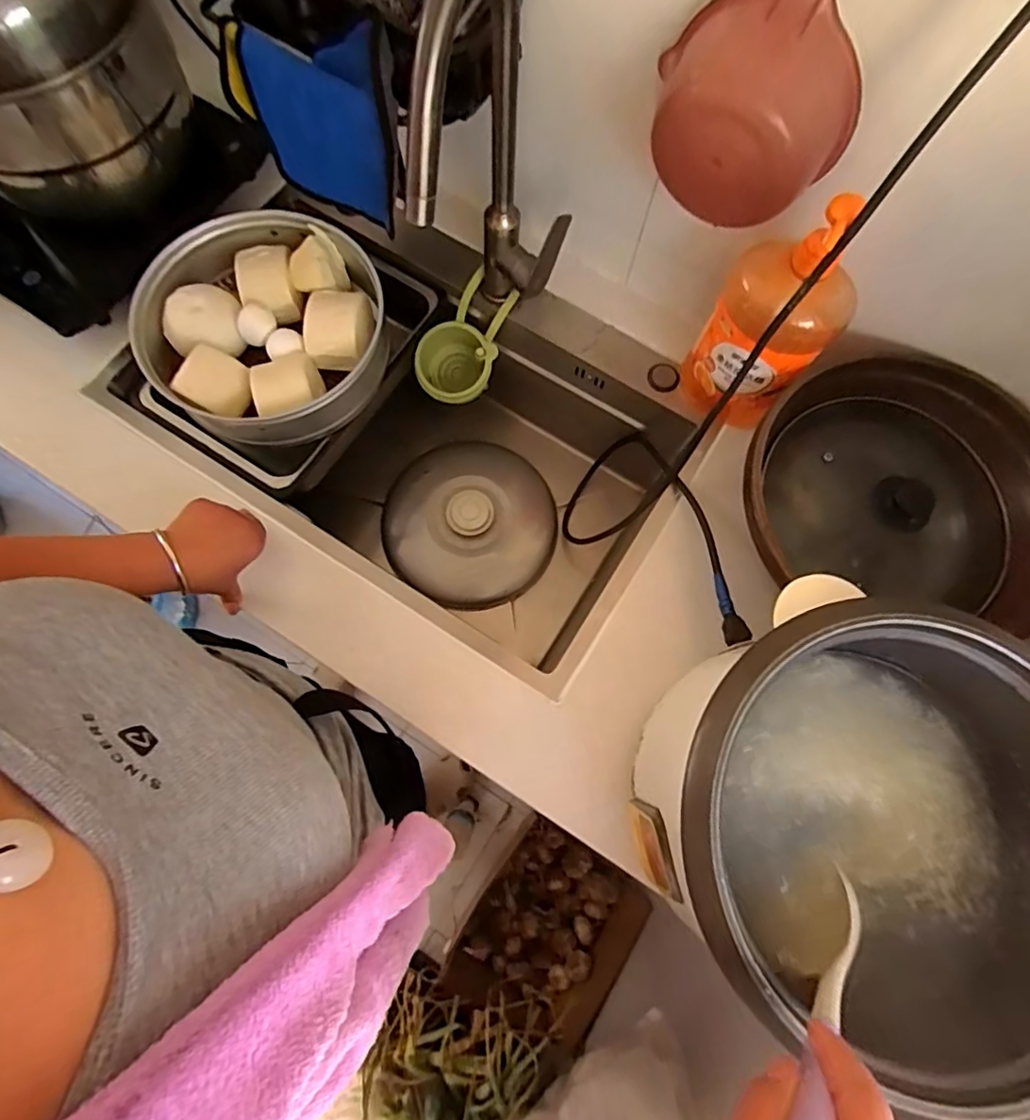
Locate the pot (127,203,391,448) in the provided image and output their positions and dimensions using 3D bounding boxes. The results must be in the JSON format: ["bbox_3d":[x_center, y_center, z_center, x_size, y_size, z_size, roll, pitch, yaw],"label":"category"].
[{"bbox_3d":[-0.297,-0.271,0.677,0.278,0.077,0.264,1,74,-2],"label":"pot"}]

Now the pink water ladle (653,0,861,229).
[{"bbox_3d":[0.187,-0.378,0.417,0.166,0.235,0.078,30,75,7],"label":"pink water ladle"}]

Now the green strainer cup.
[{"bbox_3d":[-0.074,-0.285,0.768,0.105,0.120,0.141,38,76,9],"label":"green strainer cup"}]

